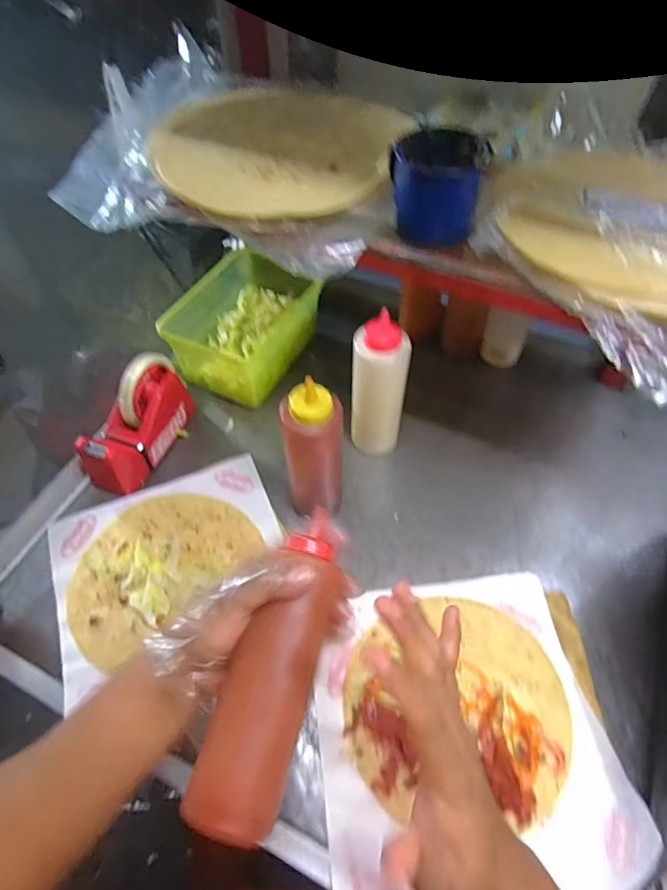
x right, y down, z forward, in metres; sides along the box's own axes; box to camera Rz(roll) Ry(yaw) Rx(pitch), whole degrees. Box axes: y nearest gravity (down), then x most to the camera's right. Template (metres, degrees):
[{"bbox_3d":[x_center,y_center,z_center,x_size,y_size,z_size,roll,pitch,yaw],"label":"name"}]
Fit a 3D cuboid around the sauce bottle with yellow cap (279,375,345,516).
[{"bbox_3d":[-0.019,0.011,0.528,0.061,0.199,0.059,2,56,-2],"label":"sauce bottle with yellow cap"}]

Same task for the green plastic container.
[{"bbox_3d":[-0.122,-0.181,0.722,0.150,0.089,0.225,26,59,14],"label":"green plastic container"}]

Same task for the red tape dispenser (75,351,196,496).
[{"bbox_3d":[-0.240,-0.028,0.609,0.061,0.098,0.161,30,60,16],"label":"red tape dispenser"}]

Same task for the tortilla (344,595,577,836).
[{"bbox_3d":[0.117,0.240,0.469,0.206,0.020,0.187,6,56,1],"label":"tortilla"}]

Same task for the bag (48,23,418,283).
[{"bbox_3d":[-0.074,-0.310,0.492,0.289,0.067,0.326,12,55,7],"label":"bag"}]

